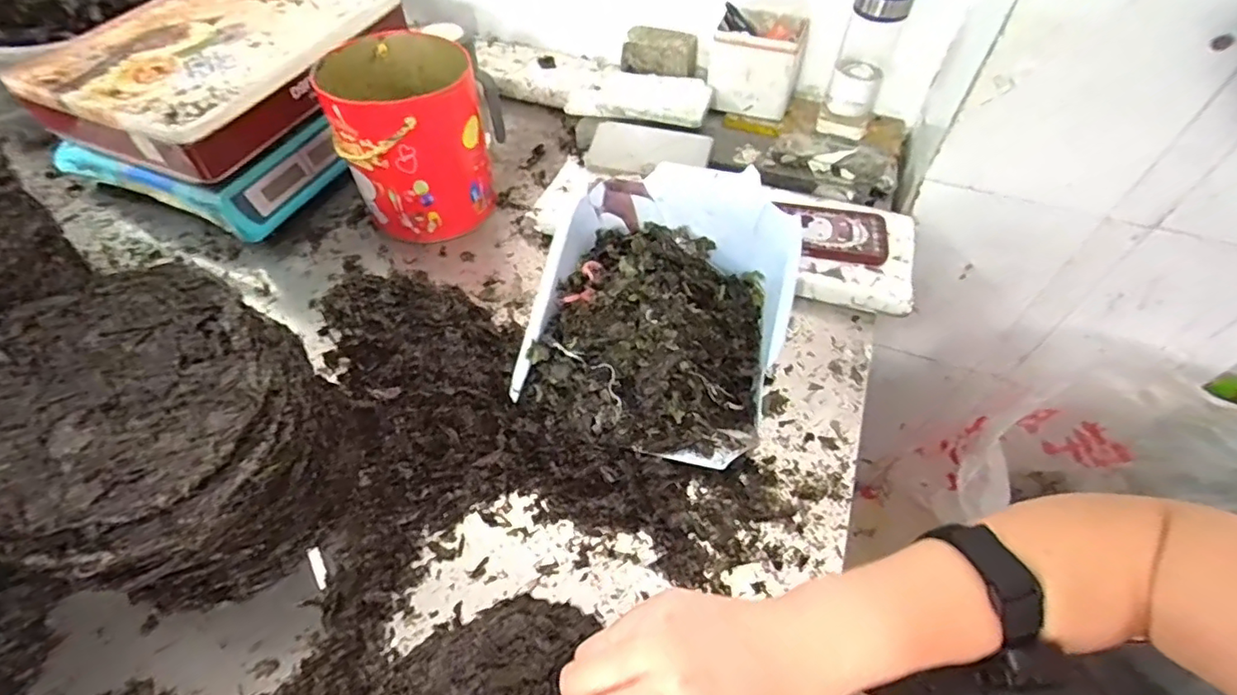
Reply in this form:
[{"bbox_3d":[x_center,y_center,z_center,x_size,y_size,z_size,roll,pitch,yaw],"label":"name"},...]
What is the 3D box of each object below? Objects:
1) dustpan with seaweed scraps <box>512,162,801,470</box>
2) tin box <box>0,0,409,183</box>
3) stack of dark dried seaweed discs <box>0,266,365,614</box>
[{"bbox_3d":[0.040,-0.043,0.557,0.245,0.124,0.253,17,54,11],"label":"dustpan with seaweed scraps"},{"bbox_3d":[-0.492,-0.368,0.721,0.285,0.075,0.371,20,55,14],"label":"tin box"},{"bbox_3d":[-0.332,0.076,0.448,0.199,0.173,0.207,-34,60,-24],"label":"stack of dark dried seaweed discs"}]

